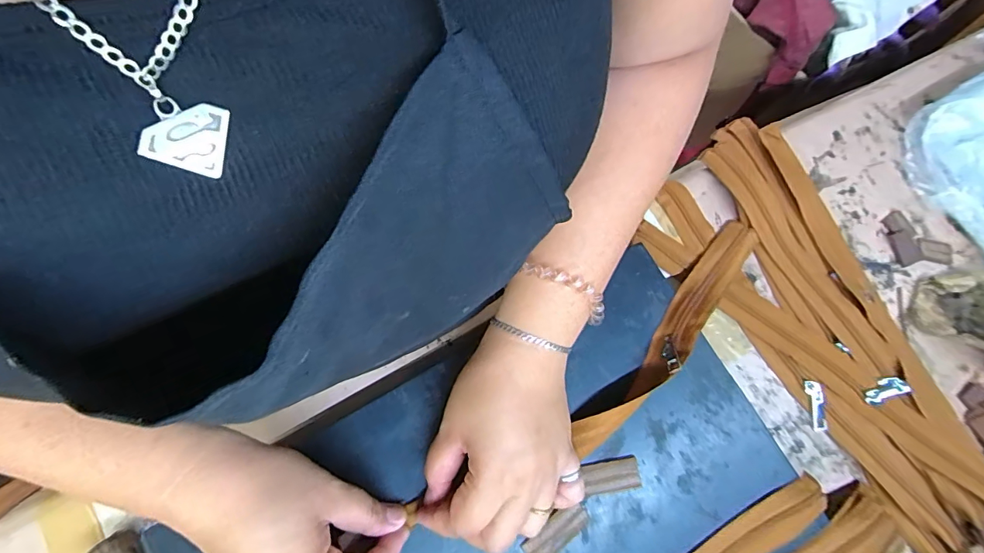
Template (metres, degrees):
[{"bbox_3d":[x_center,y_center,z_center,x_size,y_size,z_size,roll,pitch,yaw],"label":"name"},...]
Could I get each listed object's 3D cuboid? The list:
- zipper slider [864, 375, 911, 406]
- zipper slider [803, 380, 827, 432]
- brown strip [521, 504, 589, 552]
[{"bbox_3d":[0.318,0.092,0.355,0.034,0.005,0.017,-20,79,-8],"label":"zipper slider"},{"bbox_3d":[0.263,0.105,0.357,0.011,0.004,0.040,-6,84,-3],"label":"zipper slider"},{"bbox_3d":[0.044,0.177,0.303,0.049,0.009,0.020,-39,82,-11],"label":"brown strip"}]

